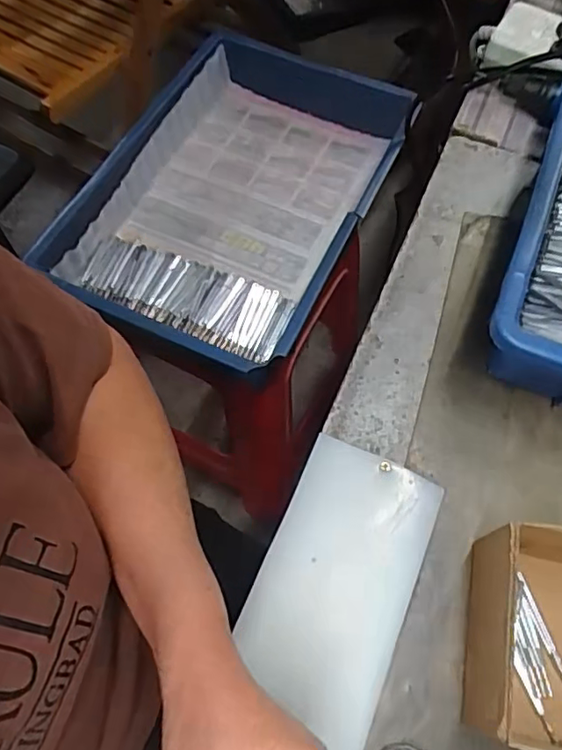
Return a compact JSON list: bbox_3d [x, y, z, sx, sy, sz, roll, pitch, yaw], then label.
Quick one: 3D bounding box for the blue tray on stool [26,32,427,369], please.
[{"bbox_3d":[-0.051,-0.201,0.659,0.288,0.092,0.387,24,68,14],"label":"blue tray on stool"}]

